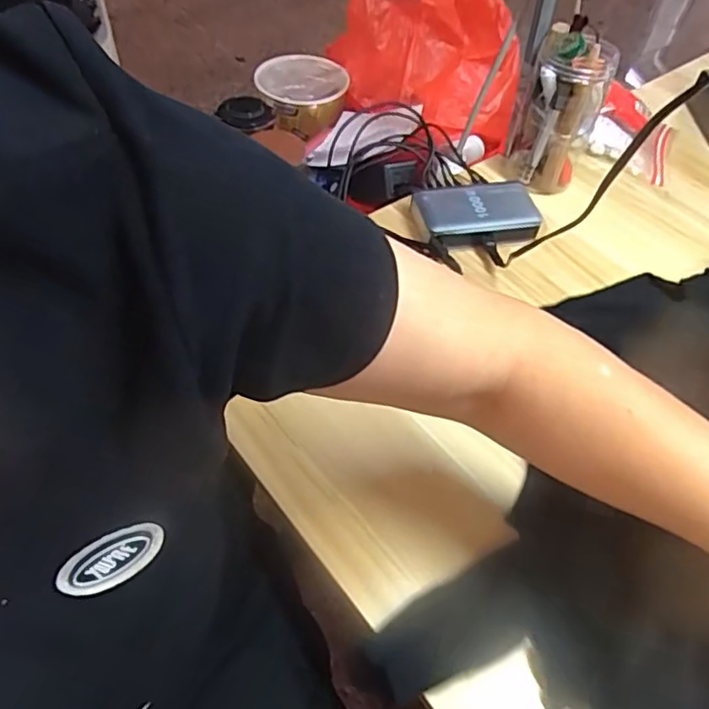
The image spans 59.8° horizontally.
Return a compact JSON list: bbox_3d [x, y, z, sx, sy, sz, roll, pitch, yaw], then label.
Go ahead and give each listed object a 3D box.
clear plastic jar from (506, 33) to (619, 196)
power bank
[{"bbox_3d":[0.231,-0.275,0.698,0.088,0.162,0.098,21,53,11],"label":"clear plastic jar"},{"bbox_3d":[0.130,-0.152,0.662,0.129,0.021,0.077,-7,55,-8],"label":"power bank"}]

